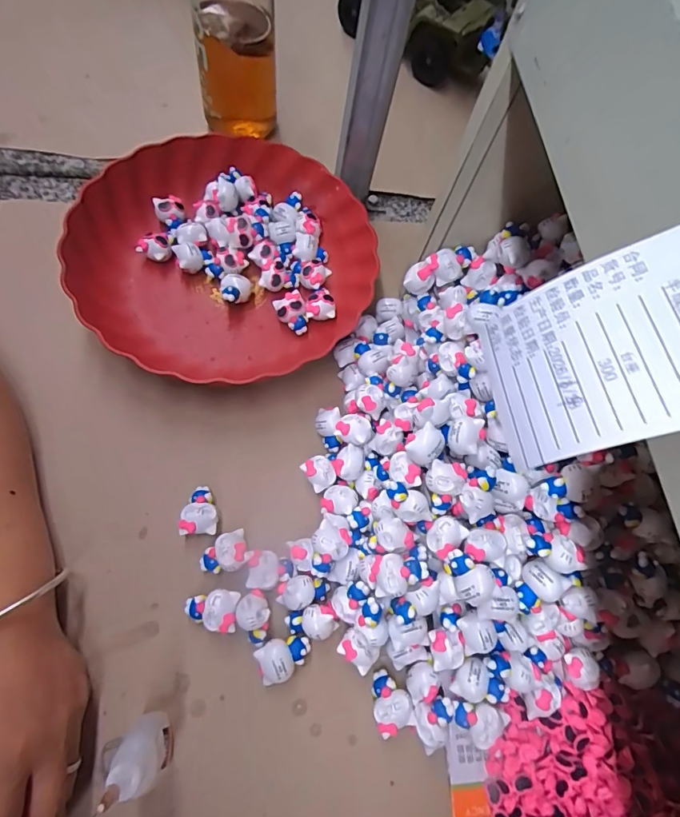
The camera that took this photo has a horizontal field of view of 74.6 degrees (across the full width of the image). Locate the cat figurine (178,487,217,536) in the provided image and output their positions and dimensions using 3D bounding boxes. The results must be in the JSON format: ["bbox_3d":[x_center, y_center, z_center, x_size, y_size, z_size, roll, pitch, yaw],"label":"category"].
[{"bbox_3d":[-0.100,0.073,0.319,0.024,0.017,0.033,1,69,-8],"label":"cat figurine"}]

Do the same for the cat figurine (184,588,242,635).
[{"bbox_3d":[-0.086,0.134,0.299,0.035,0.017,0.025,8,68,-5],"label":"cat figurine"}]

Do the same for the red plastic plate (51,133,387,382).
[{"bbox_3d":[-0.093,-0.130,0.383,0.241,0.058,0.234,3,69,-7],"label":"red plastic plate"}]

